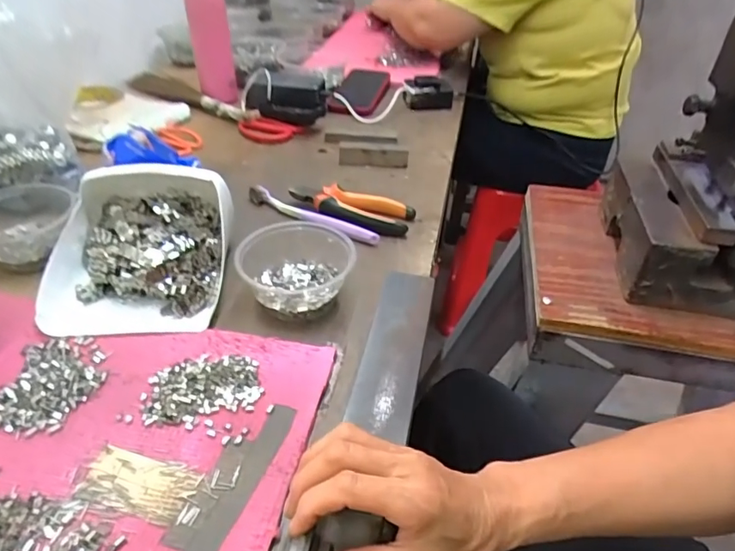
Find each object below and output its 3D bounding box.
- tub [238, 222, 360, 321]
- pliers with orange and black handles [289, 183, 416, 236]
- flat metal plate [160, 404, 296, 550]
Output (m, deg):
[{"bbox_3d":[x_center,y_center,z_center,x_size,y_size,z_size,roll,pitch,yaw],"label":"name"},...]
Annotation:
[{"bbox_3d":[-0.066,-0.008,0.483,0.106,0.045,0.090,-1,39,-5],"label":"tub"},{"bbox_3d":[-0.023,-0.077,0.602,0.148,0.023,0.063,12,40,9],"label":"pliers with orange and black handles"},{"bbox_3d":[-0.089,0.133,0.339,0.033,0.004,0.118,17,41,14],"label":"flat metal plate"}]

